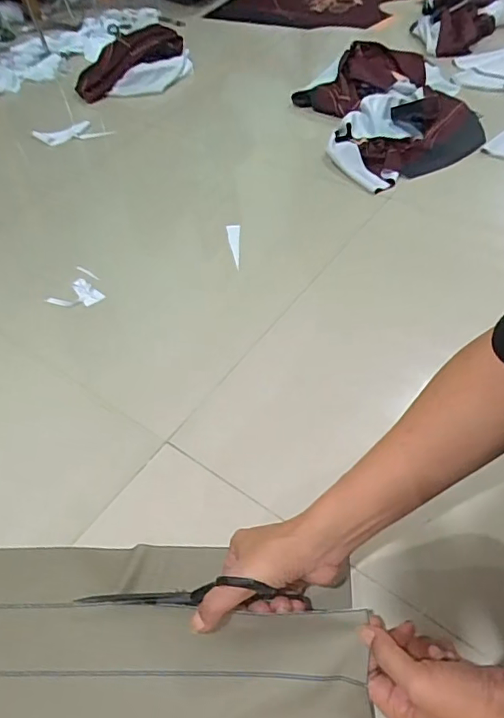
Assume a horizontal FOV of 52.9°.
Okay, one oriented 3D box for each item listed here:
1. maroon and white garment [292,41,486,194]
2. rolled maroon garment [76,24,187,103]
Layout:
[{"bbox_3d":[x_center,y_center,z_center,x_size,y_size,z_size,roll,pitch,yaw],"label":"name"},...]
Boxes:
[{"bbox_3d":[0.300,-0.545,1.086,0.349,0.063,0.437,-15,50,-6],"label":"maroon and white garment"},{"bbox_3d":[-0.307,-0.730,1.232,0.277,0.087,0.062,-29,53,3],"label":"rolled maroon garment"}]

